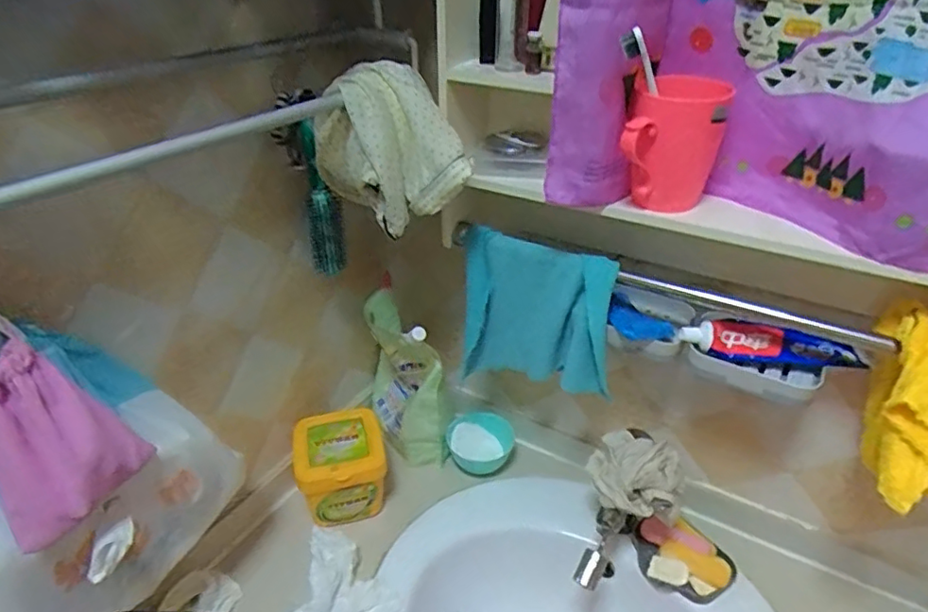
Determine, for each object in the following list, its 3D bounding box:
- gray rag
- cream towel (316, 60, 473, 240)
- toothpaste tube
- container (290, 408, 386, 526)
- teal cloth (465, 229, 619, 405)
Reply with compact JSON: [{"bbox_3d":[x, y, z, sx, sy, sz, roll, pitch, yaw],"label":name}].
[{"bbox_3d":[0.200,0.195,0.682,0.100,0.058,0.082,17,37,25],"label":"gray rag"},{"bbox_3d":[-0.076,-0.157,0.600,0.130,0.145,0.117,-14,35,-19],"label":"cream towel"},{"bbox_3d":[0.315,0.040,0.605,0.169,0.028,0.038,8,34,13],"label":"toothpaste tube"},{"bbox_3d":[-0.171,0.225,0.813,0.114,0.113,0.110,-11,34,-15],"label":"container"},{"bbox_3d":[0.083,0.019,0.688,0.190,0.177,0.048,20,38,28],"label":"teal cloth"}]

